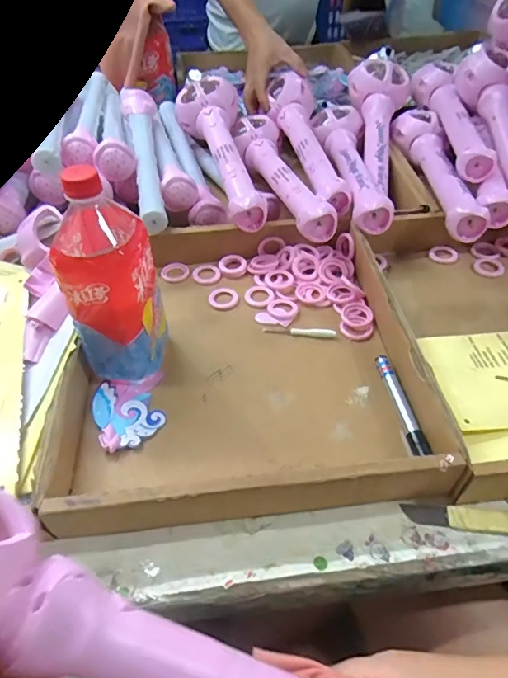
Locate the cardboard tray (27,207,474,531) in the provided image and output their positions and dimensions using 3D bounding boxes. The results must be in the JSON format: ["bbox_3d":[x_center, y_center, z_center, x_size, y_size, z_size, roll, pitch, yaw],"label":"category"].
[{"bbox_3d":[-0.015,0.005,0.522,0.341,0.057,0.369,-5,45,-4],"label":"cardboard tray"}]

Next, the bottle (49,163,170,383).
[{"bbox_3d":[-0.132,-0.053,0.461,0.070,0.214,0.088,6,48,7],"label":"bottle"}]

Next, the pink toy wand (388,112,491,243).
[{"bbox_3d":[0.257,-0.250,0.689,0.064,0.040,0.323,0,45,1],"label":"pink toy wand"}]

